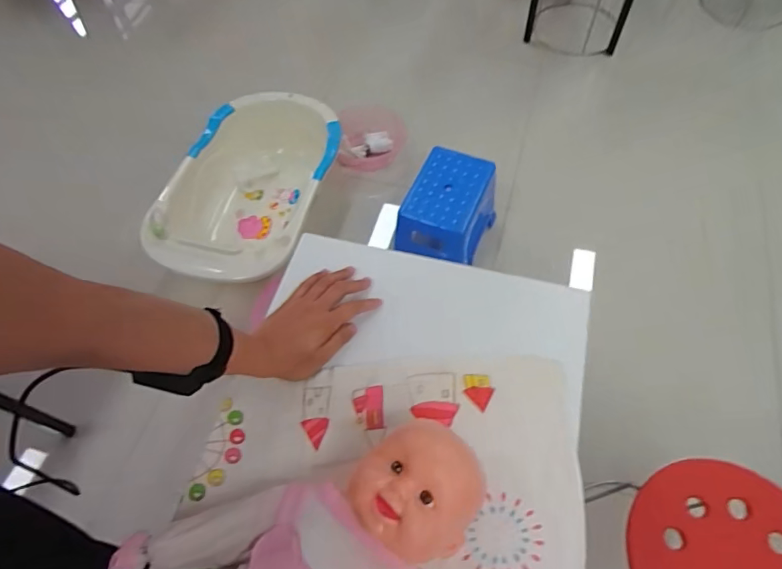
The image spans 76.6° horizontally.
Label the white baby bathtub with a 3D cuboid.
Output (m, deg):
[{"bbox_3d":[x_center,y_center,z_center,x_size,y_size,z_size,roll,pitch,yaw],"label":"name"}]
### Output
[{"bbox_3d":[-0.458,-0.289,1.559,0.514,0.236,0.666,11,61,10],"label":"white baby bathtub"}]

